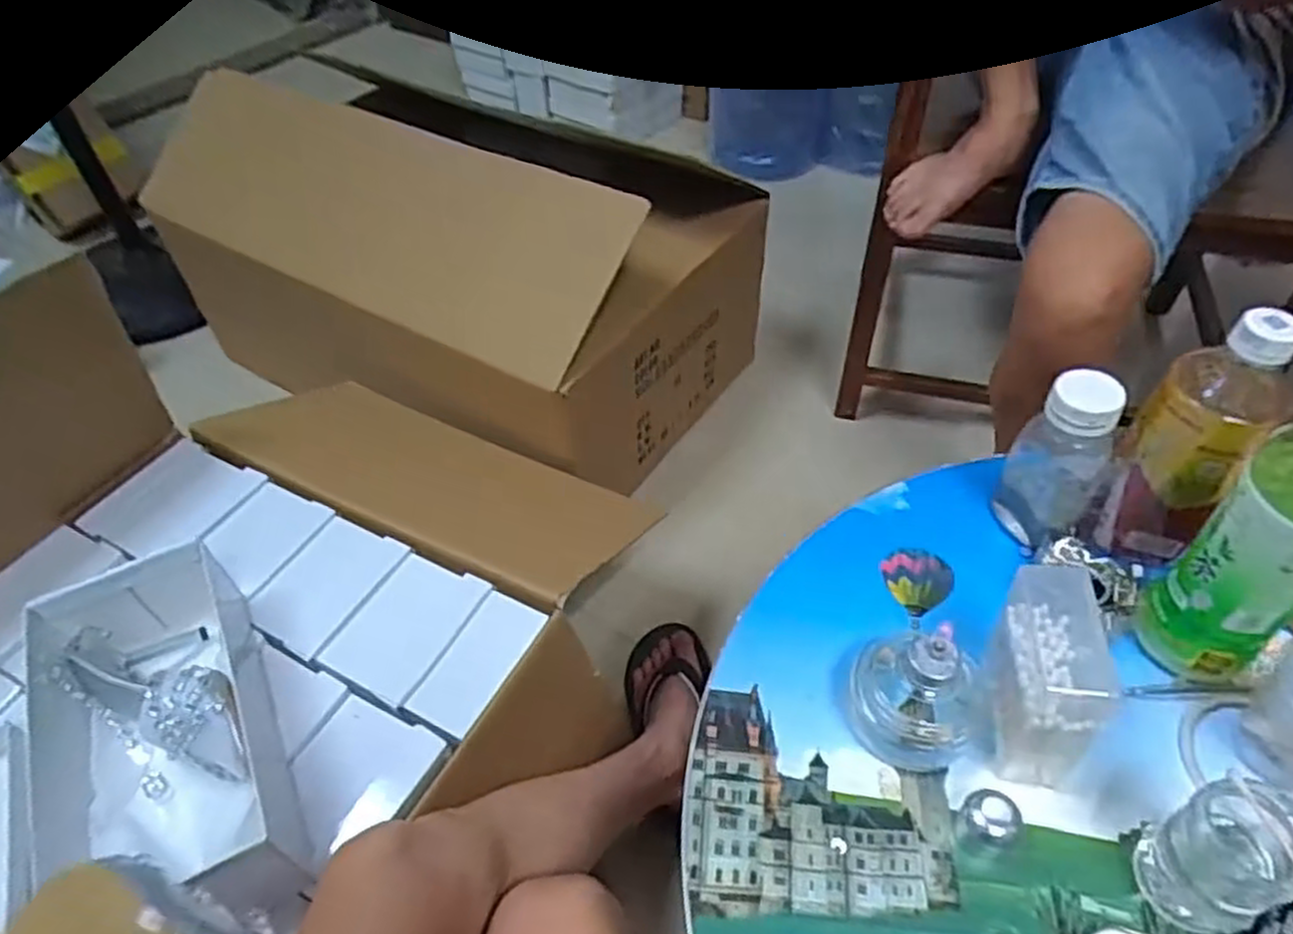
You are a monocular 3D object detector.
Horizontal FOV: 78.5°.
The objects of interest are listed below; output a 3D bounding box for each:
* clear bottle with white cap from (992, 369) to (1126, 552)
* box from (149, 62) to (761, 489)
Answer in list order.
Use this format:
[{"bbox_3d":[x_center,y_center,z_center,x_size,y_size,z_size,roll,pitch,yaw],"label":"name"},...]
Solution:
[{"bbox_3d":[0.271,-0.002,0.520,0.060,0.127,0.060,26,54,23],"label":"clear bottle with white cap"},{"bbox_3d":[-0.344,-0.339,1.323,0.931,0.358,0.545,24,53,22],"label":"box"}]

